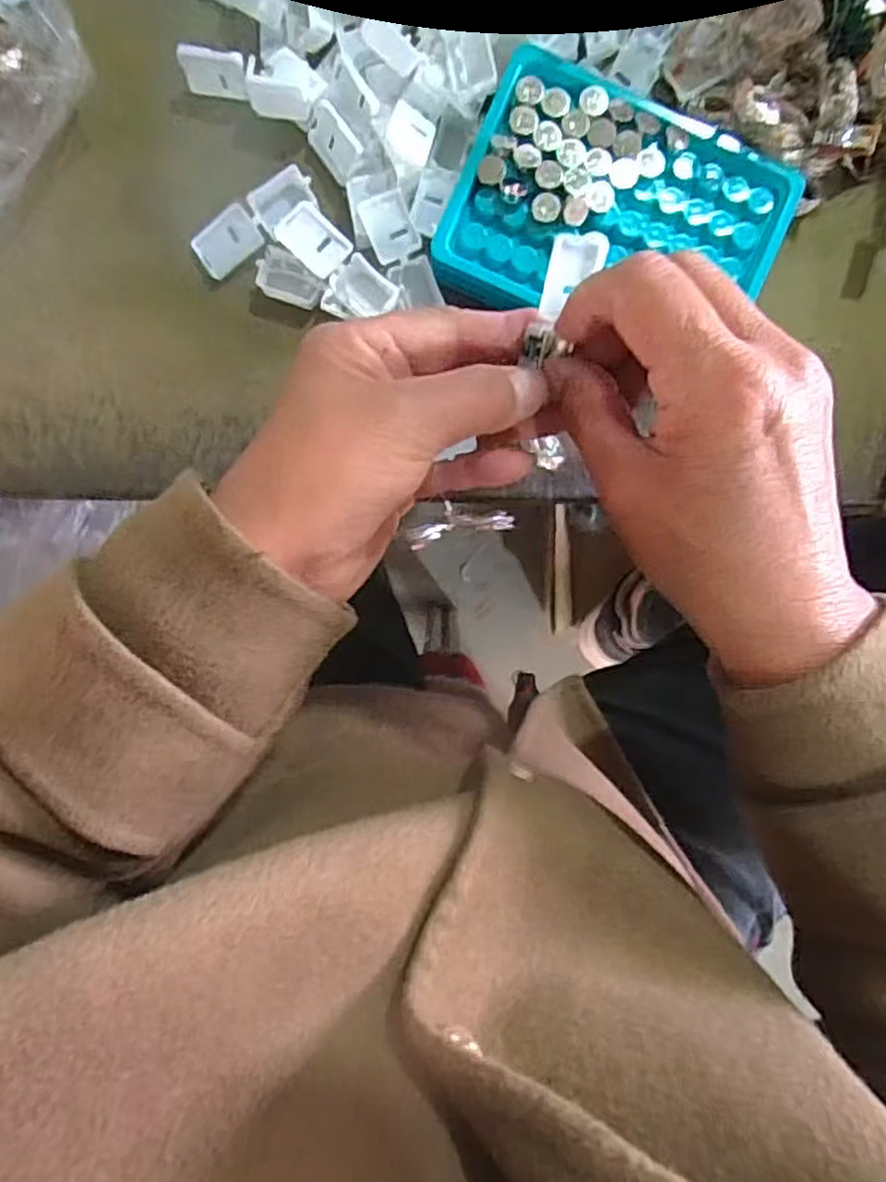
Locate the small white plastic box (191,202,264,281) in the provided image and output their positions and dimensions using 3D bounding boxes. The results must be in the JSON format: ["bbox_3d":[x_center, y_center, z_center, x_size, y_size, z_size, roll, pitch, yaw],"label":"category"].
[{"bbox_3d":[-0.091,-0.147,0.299,0.028,0.004,0.021,-38,94,0],"label":"small white plastic box"}]

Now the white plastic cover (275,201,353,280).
[{"bbox_3d":[-0.053,-0.144,0.293,0.028,0.006,0.020,40,90,-4],"label":"white plastic cover"}]

